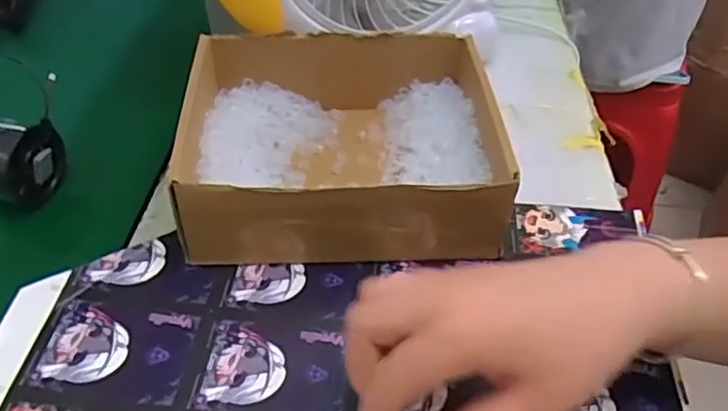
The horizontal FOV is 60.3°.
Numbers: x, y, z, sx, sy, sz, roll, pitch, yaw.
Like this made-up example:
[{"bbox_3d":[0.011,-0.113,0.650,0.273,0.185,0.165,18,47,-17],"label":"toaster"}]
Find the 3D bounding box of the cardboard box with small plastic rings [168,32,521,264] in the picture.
[{"bbox_3d":[-0.018,-0.044,0.444,0.210,0.073,0.168,0,46,-3],"label":"cardboard box with small plastic rings"}]

